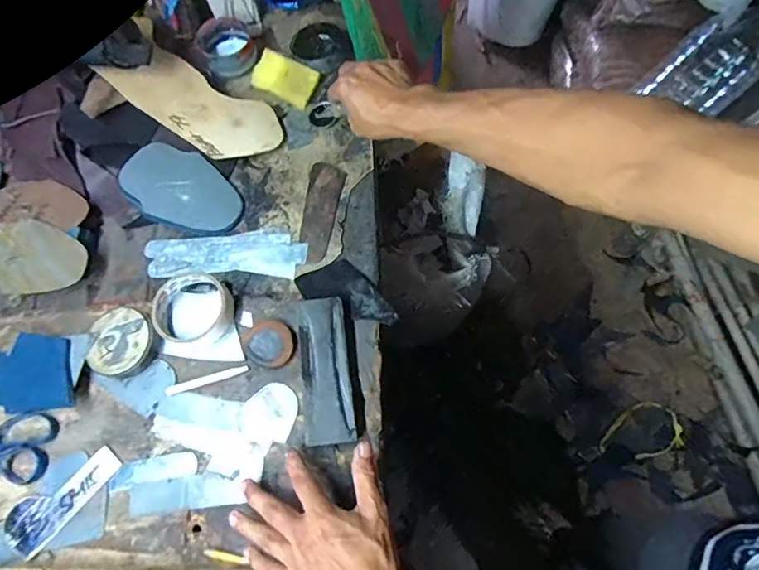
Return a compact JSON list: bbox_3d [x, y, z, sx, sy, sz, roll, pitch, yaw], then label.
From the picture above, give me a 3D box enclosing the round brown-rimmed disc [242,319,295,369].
[{"bbox_3d":[-0.120,0.063,0.504,0.049,0.009,0.056,-41,77,-15],"label":"round brown-rimmed disc"}]

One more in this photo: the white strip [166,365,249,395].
[{"bbox_3d":[-0.185,0.102,0.499,0.089,0.009,0.011,-14,72,-7],"label":"white strip"}]

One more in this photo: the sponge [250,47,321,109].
[{"bbox_3d":[-0.129,-0.285,0.643,0.087,0.015,0.053,26,99,4],"label":"sponge"}]

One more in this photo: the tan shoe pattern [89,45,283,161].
[{"bbox_3d":[-0.241,-0.239,0.610,0.231,0.009,0.102,33,70,2],"label":"tan shoe pattern"}]

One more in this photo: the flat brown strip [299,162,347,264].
[{"bbox_3d":[-0.075,-0.092,0.581,0.044,0.010,0.134,6,74,14],"label":"flat brown strip"}]

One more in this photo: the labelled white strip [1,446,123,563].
[{"bbox_3d":[-0.328,0.221,0.480,0.123,0.005,0.058,-39,58,-12],"label":"labelled white strip"}]

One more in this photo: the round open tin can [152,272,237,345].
[{"bbox_3d":[-0.207,0.028,0.524,0.085,0.037,0.082,1,71,-2],"label":"round open tin can"}]

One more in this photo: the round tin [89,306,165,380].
[{"bbox_3d":[-0.280,0.063,0.510,0.067,0.016,0.074,10,71,1],"label":"round tin"}]

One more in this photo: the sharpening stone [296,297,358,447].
[{"bbox_3d":[-0.056,0.087,0.487,0.049,0.024,0.153,-7,71,-5],"label":"sharpening stone"}]

